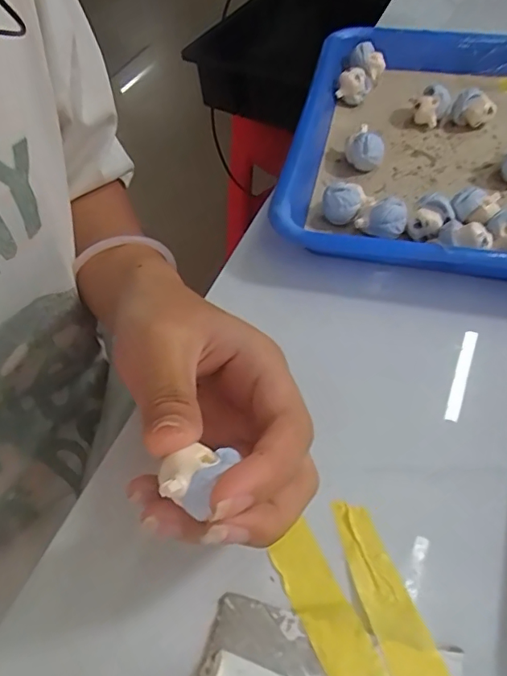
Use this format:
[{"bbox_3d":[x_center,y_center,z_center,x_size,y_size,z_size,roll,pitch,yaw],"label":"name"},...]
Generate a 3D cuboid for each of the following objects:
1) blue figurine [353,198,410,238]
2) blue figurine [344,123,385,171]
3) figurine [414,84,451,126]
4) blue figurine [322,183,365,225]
[{"bbox_3d":[0.074,-0.070,0.299,0.028,0.017,0.016,11,55,10],"label":"blue figurine"},{"bbox_3d":[0.073,-0.123,0.341,0.024,0.020,0.028,6,55,7],"label":"blue figurine"},{"bbox_3d":[0.124,-0.164,0.364,0.020,0.024,0.015,35,63,24],"label":"figurine"},{"bbox_3d":[0.054,-0.081,0.311,0.024,0.019,0.016,6,55,7],"label":"blue figurine"}]

